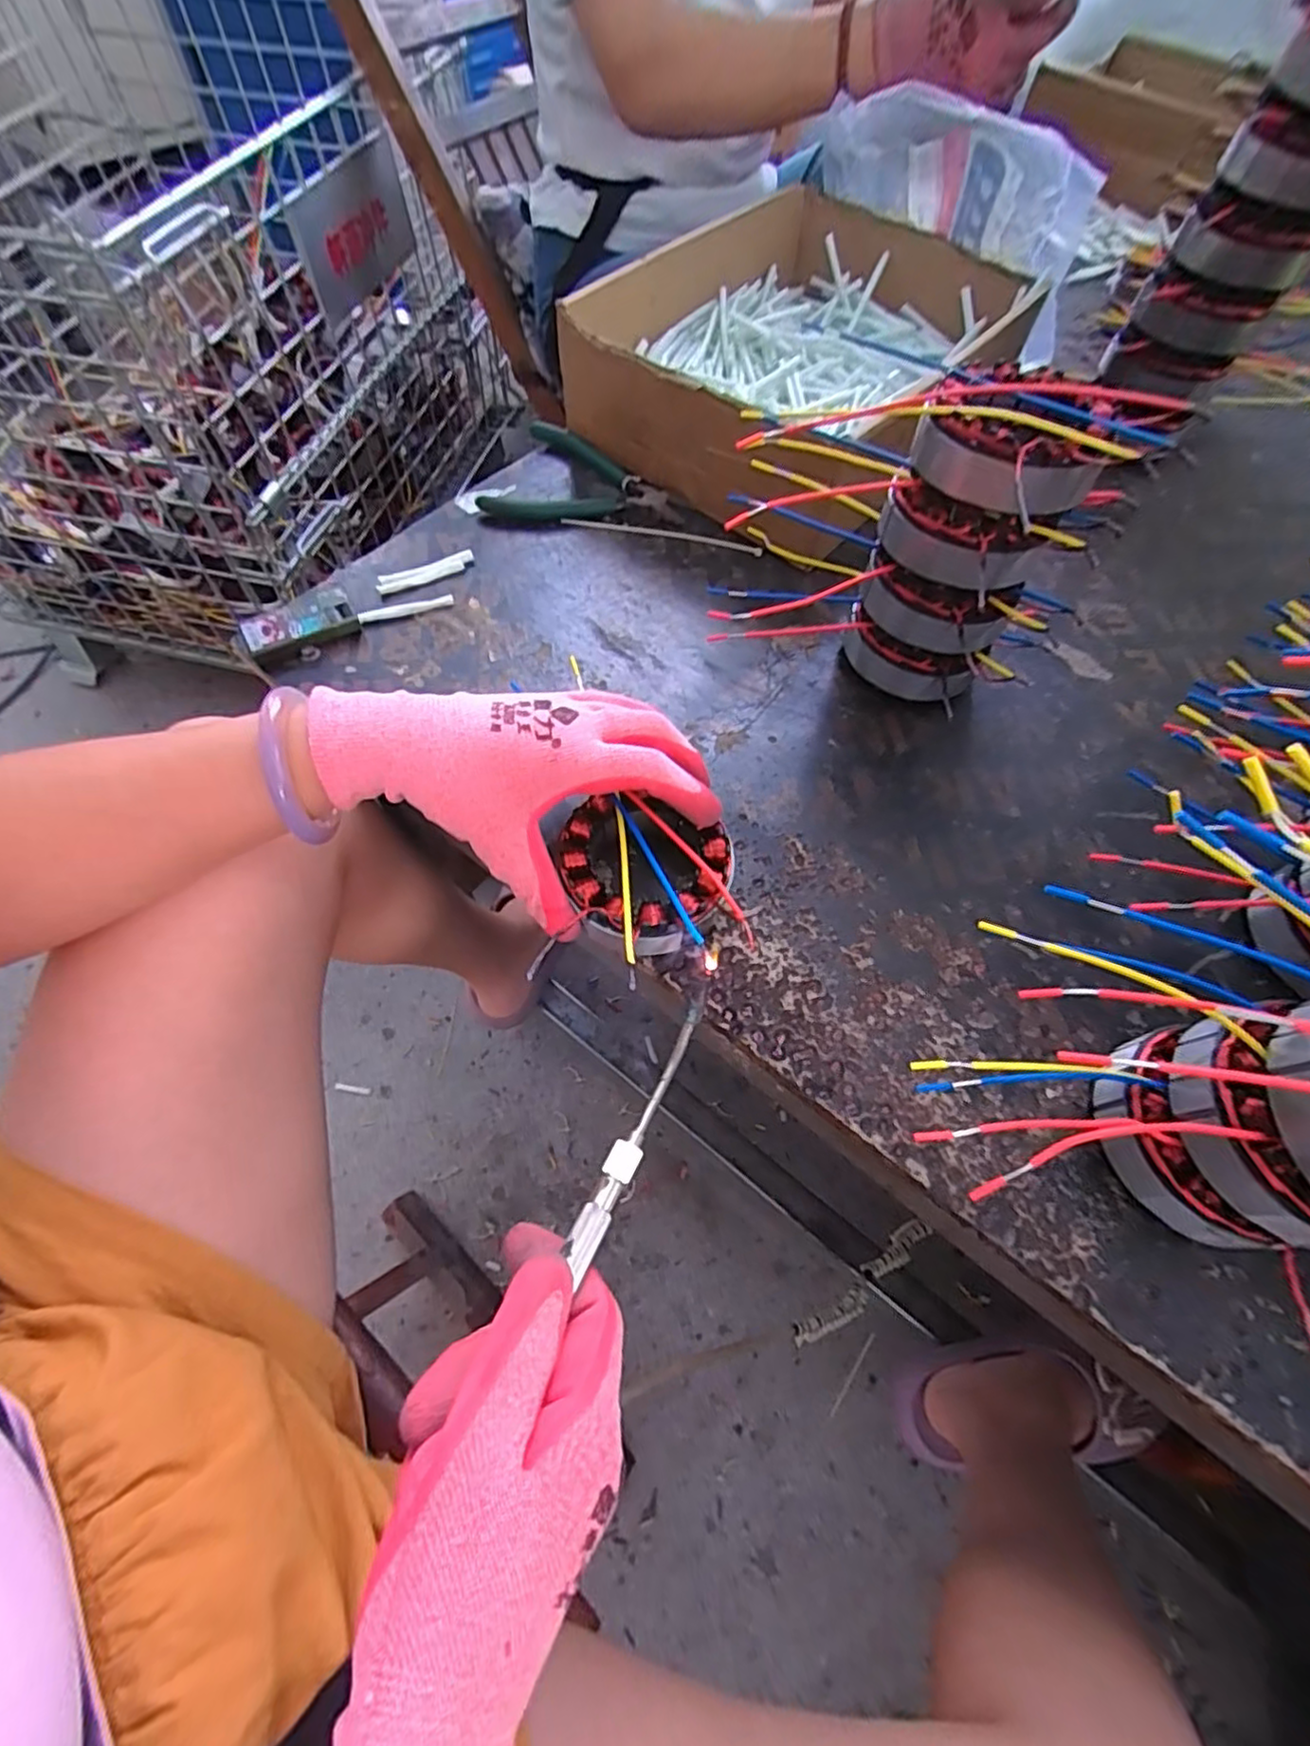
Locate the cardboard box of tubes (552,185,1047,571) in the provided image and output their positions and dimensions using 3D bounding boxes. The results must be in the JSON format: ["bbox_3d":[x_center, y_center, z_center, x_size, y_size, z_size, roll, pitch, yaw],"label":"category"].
[{"bbox_3d":[0.123,-0.396,0.525,0.269,0.101,0.364,38,68,17],"label":"cardboard box of tubes"}]

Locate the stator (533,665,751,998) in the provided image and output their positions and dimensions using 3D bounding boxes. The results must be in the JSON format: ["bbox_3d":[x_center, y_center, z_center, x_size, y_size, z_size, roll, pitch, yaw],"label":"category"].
[{"bbox_3d":[-0.004,0.001,0.341,0.082,0.043,0.088,-19,65,-11],"label":"stator"}]

